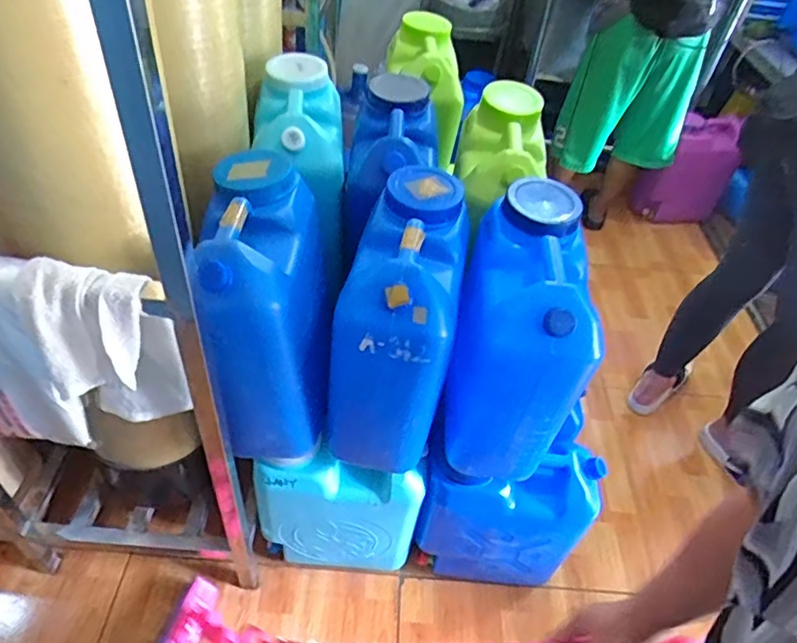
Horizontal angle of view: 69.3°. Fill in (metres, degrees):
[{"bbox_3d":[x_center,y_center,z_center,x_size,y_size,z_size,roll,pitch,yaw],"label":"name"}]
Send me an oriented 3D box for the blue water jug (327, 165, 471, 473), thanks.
[{"bbox_3d":[0.015,0.004,0.938,0.180,0.391,0.321,13,46,5],"label":"blue water jug"}]

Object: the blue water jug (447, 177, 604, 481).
[{"bbox_3d":[0.184,0.027,0.938,0.181,0.400,0.291,7,46,0],"label":"blue water jug"}]

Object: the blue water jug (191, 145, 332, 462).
[{"bbox_3d":[-0.203,-0.019,0.923,0.176,0.386,0.307,-3,46,-10],"label":"blue water jug"}]

